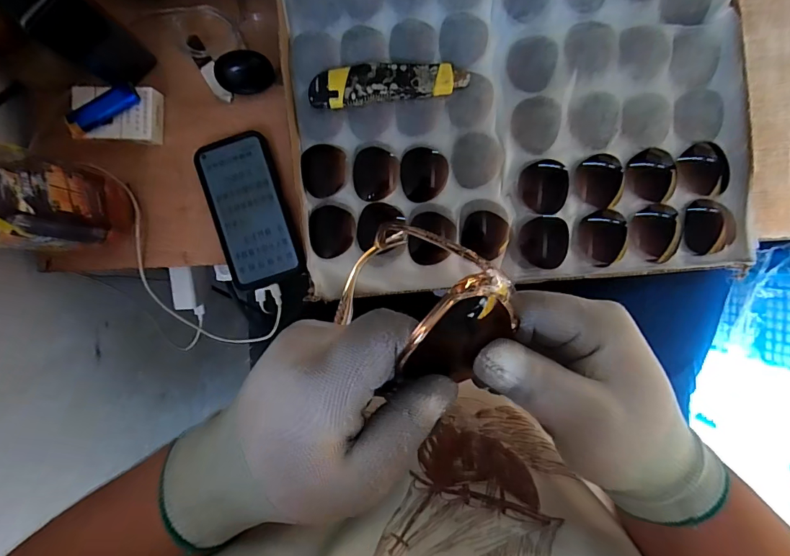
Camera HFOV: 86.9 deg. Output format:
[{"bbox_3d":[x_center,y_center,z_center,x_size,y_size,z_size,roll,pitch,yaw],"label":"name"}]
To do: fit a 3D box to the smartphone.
[{"bbox_3d":[-0.161,-0.074,0.465,0.081,0.017,0.161,-19,91,3],"label":"smartphone"}]

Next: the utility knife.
[{"bbox_3d":[-0.006,-0.198,0.421,0.154,0.023,0.039,-8,91,3],"label":"utility knife"}]

